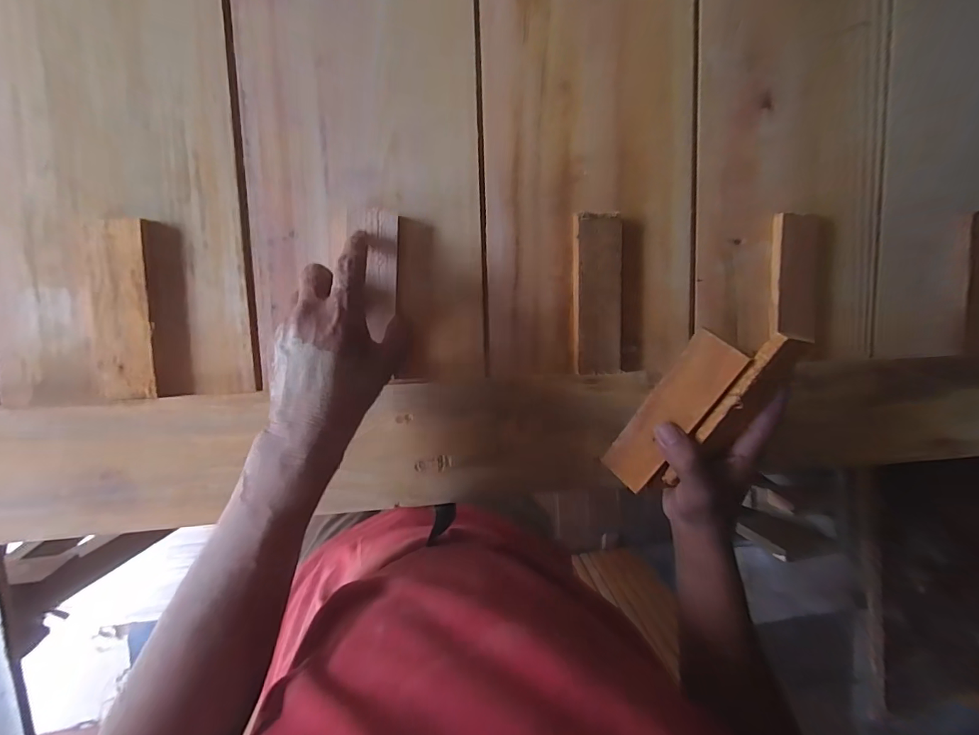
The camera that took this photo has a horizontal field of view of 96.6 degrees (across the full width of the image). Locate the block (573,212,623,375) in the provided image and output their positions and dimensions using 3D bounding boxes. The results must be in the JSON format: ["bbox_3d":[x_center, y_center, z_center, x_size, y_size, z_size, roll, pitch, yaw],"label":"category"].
[{"bbox_3d":[0.105,-0.069,0.421,0.046,0.014,0.149,-3,96,-7],"label":"block"}]

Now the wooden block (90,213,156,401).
[{"bbox_3d":[-0.311,-0.048,0.370,0.046,0.014,0.147,-1,96,-7],"label":"wooden block"}]

